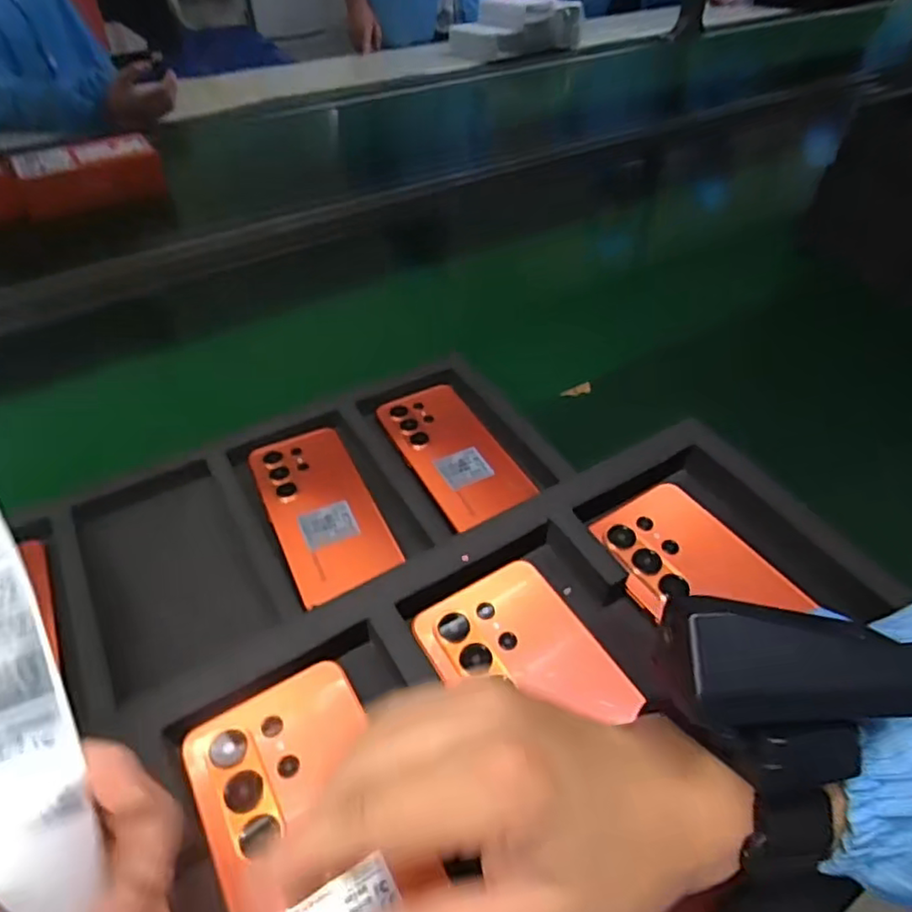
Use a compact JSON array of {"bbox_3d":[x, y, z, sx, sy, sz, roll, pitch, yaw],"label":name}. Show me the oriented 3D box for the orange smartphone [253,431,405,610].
[{"bbox_3d":[-0.106,0.039,0.493,0.077,0.004,0.161,-19,50,-19],"label":"orange smartphone"}]

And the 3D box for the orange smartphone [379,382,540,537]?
[{"bbox_3d":[-0.003,-0.006,0.536,0.077,0.008,0.155,-21,51,-20],"label":"orange smartphone"}]

